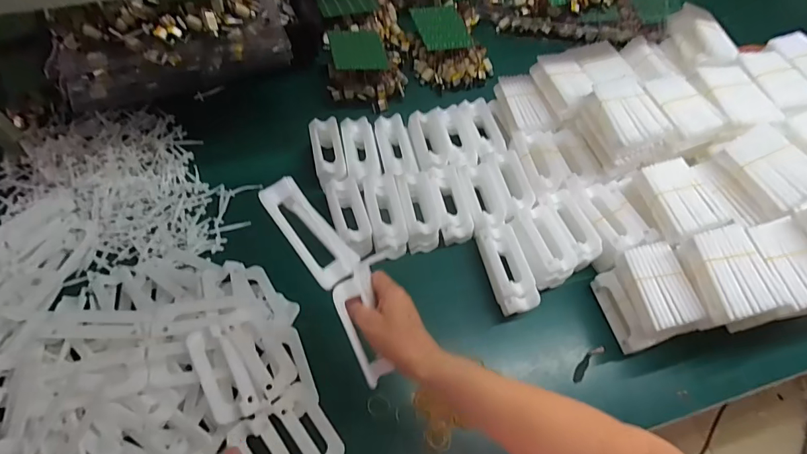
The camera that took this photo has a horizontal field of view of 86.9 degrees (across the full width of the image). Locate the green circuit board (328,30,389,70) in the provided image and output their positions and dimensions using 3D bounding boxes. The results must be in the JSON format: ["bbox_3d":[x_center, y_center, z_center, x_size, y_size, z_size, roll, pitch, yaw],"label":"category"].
[{"bbox_3d":[-0.087,-0.350,0.841,0.114,0.008,0.100,-7,69,-26],"label":"green circuit board"}]

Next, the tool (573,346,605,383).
[{"bbox_3d":[0.269,0.197,0.622,0.071,0.004,0.016,-37,68,-21],"label":"tool"}]

